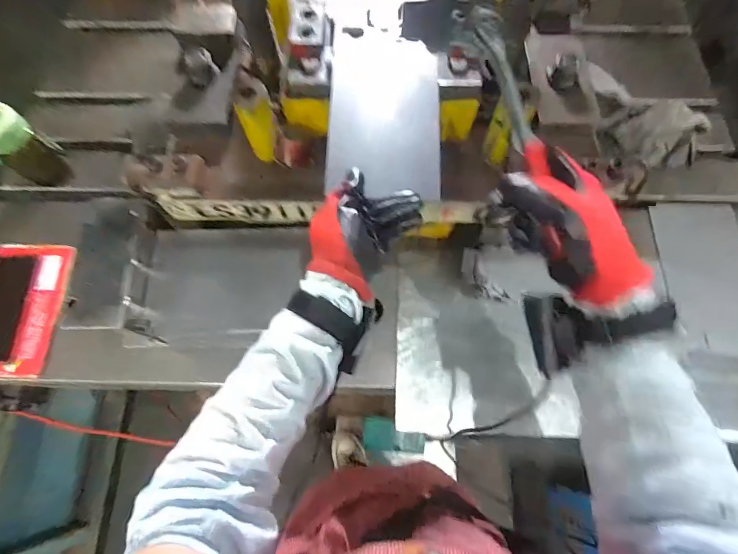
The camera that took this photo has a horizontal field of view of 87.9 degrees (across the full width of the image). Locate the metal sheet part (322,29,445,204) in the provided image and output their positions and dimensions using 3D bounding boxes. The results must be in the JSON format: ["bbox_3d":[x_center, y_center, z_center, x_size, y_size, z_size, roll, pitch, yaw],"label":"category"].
[{"bbox_3d":[0.018,-0.185,0.424,0.119,0.005,0.209,2,72,-2],"label":"metal sheet part"}]

